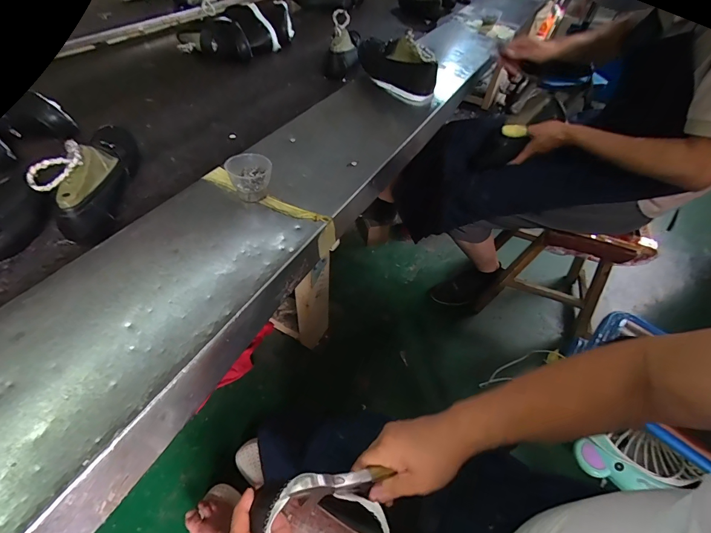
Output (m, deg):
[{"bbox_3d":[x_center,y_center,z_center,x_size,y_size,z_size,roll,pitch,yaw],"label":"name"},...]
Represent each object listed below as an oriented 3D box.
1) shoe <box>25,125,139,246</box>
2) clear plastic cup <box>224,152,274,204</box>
[{"bbox_3d":[-0.388,-0.144,0.538,0.077,0.100,0.238,-2,50,-7],"label":"shoe"},{"bbox_3d":[-0.153,-0.129,0.520,0.060,0.054,0.050,-11,52,-14],"label":"clear plastic cup"}]

